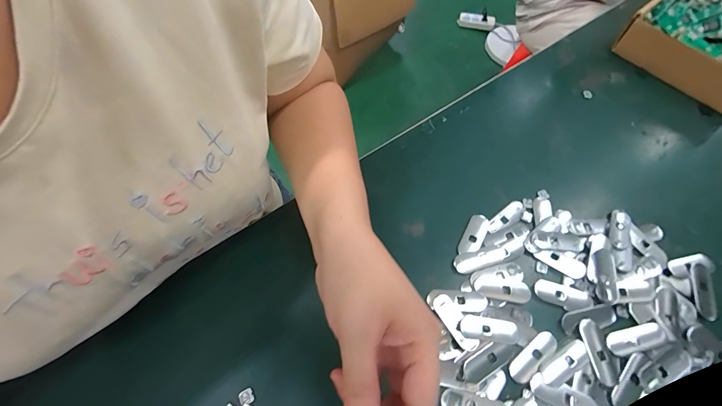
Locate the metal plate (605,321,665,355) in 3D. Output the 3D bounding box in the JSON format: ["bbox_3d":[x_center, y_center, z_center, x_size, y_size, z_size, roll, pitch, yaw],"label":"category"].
[{"bbox_3d":[0.232,0.114,0.287,0.051,0.006,0.019,-10,62,-7],"label":"metal plate"}]

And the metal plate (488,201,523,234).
[{"bbox_3d":[0.149,0.015,0.350,0.050,0.004,0.017,-34,67,-18],"label":"metal plate"}]

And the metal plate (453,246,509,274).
[{"bbox_3d":[0.114,0.053,0.324,0.053,0.004,0.018,-13,62,-8],"label":"metal plate"}]

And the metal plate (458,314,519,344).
[{"bbox_3d":[0.109,0.107,0.292,0.050,0.004,0.019,9,61,4],"label":"metal plate"}]

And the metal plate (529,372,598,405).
[{"bbox_3d":[0.159,0.153,0.267,0.050,0.004,0.017,26,64,13],"label":"metal plate"}]

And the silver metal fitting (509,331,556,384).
[{"bbox_3d":[0.143,0.128,0.284,0.049,0.005,0.017,-35,67,-19],"label":"silver metal fitting"}]

